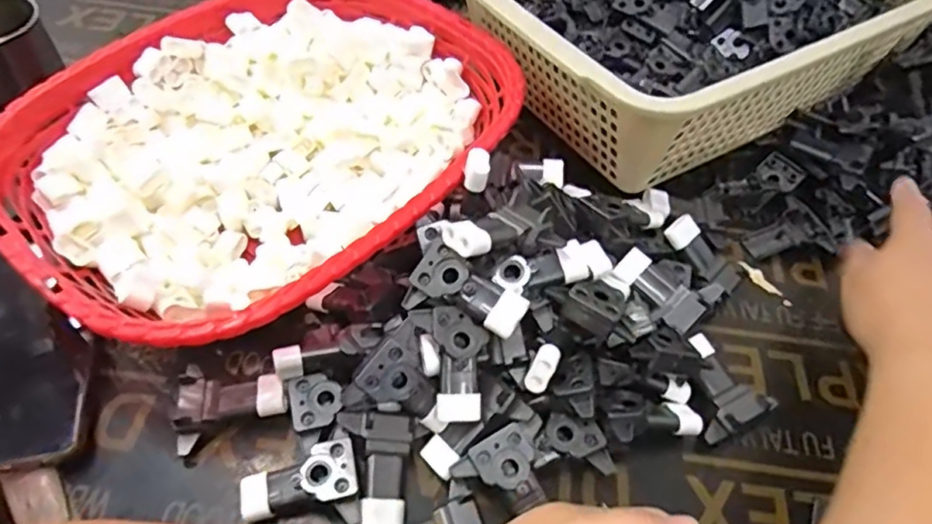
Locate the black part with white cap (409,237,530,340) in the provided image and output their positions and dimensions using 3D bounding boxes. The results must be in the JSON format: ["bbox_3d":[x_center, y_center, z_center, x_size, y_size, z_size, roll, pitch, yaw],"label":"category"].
[{"bbox_3d":[0.004,0.015,0.362,0.068,0.019,0.034,28,90,10],"label":"black part with white cap"}]

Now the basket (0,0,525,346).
[{"bbox_3d":[-0.133,-0.089,0.449,0.275,0.095,0.359,36,59,21],"label":"basket"}]

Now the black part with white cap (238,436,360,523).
[{"bbox_3d":[-0.095,0.126,0.351,0.067,0.015,0.035,-20,60,0],"label":"black part with white cap"}]

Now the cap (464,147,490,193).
[{"bbox_3d":[0.007,-0.058,0.388,0.016,0.015,0.024,3,53,-2],"label":"cap"}]

